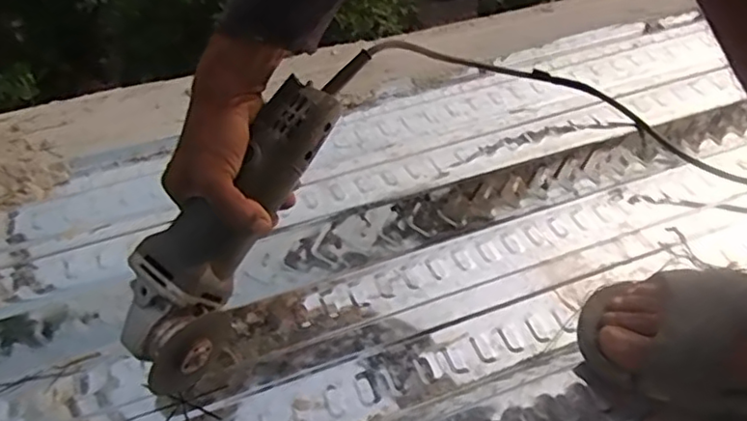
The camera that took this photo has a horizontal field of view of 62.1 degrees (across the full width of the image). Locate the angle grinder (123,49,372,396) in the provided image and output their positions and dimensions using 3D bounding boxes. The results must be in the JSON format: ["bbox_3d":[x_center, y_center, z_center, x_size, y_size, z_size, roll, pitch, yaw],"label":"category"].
[{"bbox_3d":[-0.097,0.000,0.492,0.075,0.077,0.299,30,84,27],"label":"angle grinder"}]

